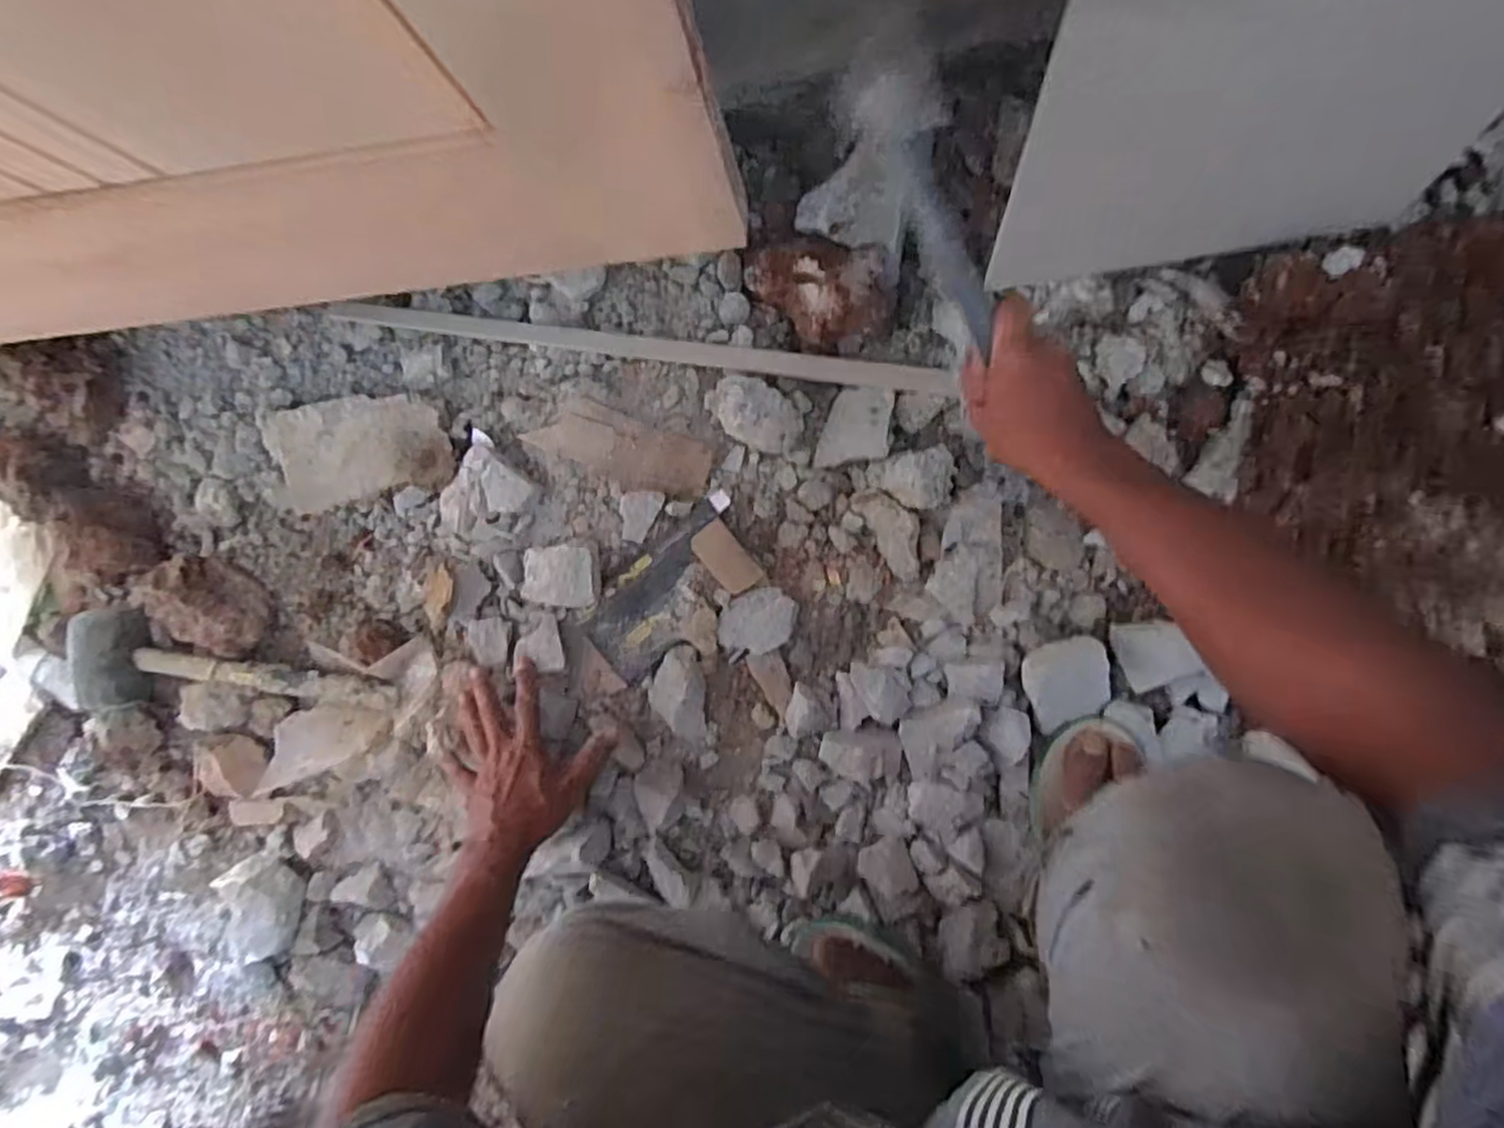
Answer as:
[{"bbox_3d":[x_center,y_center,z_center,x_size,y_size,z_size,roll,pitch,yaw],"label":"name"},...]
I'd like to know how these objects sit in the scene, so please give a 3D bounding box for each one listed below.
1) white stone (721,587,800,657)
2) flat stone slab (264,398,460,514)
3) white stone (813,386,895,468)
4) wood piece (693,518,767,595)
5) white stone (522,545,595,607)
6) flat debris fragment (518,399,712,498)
[{"bbox_3d":[0.006,0.051,0.695,0.063,0.025,0.060,16,98,3],"label":"white stone"},{"bbox_3d":[-0.367,-0.107,0.707,0.169,0.031,0.094,-10,96,6],"label":"flat stone slab"},{"bbox_3d":[0.093,-0.123,0.680,0.062,0.011,0.073,6,97,4],"label":"white stone"},{"bbox_3d":[-0.022,-0.004,0.681,0.037,0.006,0.069,-40,103,-7],"label":"wood piece"},{"bbox_3d":[-0.177,0.011,0.680,0.066,0.017,0.054,1,97,5],"label":"white stone"},{"bbox_3d":[-0.119,-0.105,0.680,0.163,0.019,0.058,20,98,3],"label":"flat debris fragment"}]

